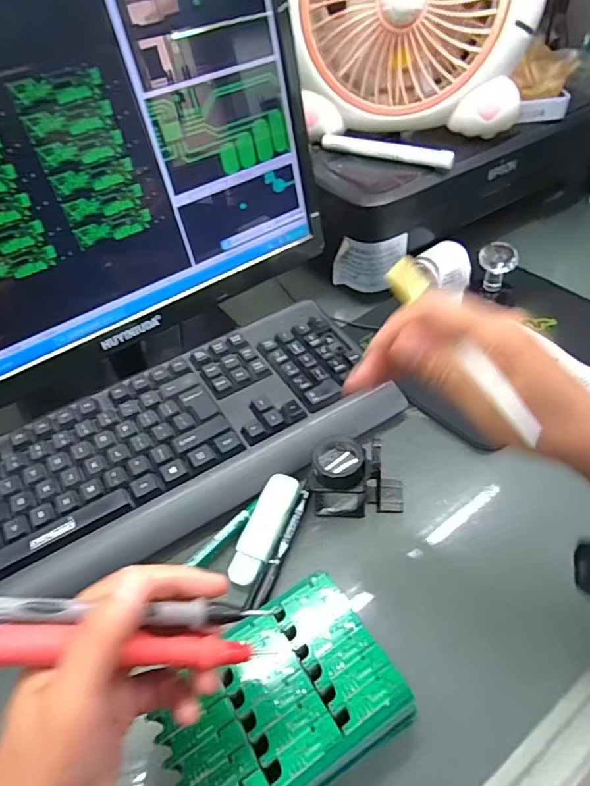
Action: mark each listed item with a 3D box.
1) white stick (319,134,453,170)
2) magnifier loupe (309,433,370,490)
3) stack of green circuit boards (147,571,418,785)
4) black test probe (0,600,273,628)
[{"bbox_3d":[0.097,-0.261,0.555,0.147,0.017,0.010,18,51,21],"label":"white stick"},{"bbox_3d":[0.032,0.051,0.378,0.038,0.024,0.031,-14,47,-8],"label":"magnifier loupe"},{"bbox_3d":[-0.008,0.179,0.296,0.126,0.034,0.092,-27,50,-19],"label":"stack of green circuit boards"},{"bbox_3d":[-0.080,0.095,0.222,0.140,0.009,0.011,9,44,-17],"label":"black test probe"}]

